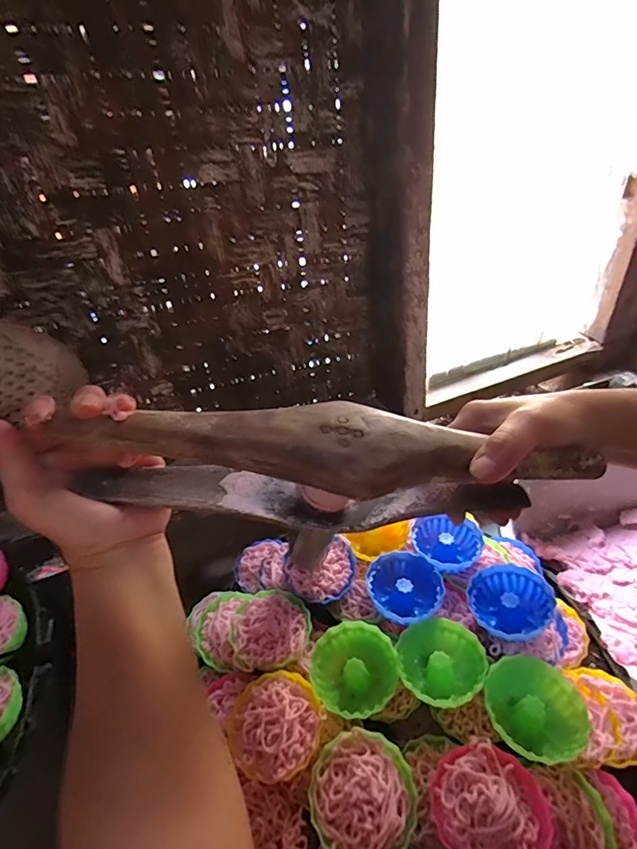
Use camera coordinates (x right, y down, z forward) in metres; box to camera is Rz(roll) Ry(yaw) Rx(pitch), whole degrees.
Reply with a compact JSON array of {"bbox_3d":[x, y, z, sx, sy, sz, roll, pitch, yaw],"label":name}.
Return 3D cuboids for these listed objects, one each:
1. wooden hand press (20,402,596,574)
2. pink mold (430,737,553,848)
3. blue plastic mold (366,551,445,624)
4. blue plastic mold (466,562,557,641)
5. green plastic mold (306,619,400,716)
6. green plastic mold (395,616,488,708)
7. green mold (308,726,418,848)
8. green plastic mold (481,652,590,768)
[{"bbox_3d":[0.009,0.039,0.280,0.302,0.097,0.049,4,38,-6],"label":"wooden hand press"},{"bbox_3d":[0.096,0.219,0.254,0.061,0.030,0.059,-3,38,2],"label":"pink mold"},{"bbox_3d":[0.070,0.136,0.367,0.059,0.020,0.060,-3,38,2],"label":"blue plastic mold"},{"bbox_3d":[0.150,0.142,0.355,0.061,0.029,0.059,-3,38,2],"label":"blue plastic mold"},{"bbox_3d":[0.025,0.176,0.319,0.061,0.021,0.059,-3,38,2],"label":"green plastic mold"},{"bbox_3d":[0.087,0.171,0.320,0.058,0.023,0.059,-3,38,2],"label":"green plastic mold"},{"bbox_3d":[0.026,0.219,0.262,0.060,0.031,0.059,-3,38,2],"label":"green mold"},{"bbox_3d":[0.142,0.187,0.293,0.062,0.023,0.061,-3,38,2],"label":"green plastic mold"}]

